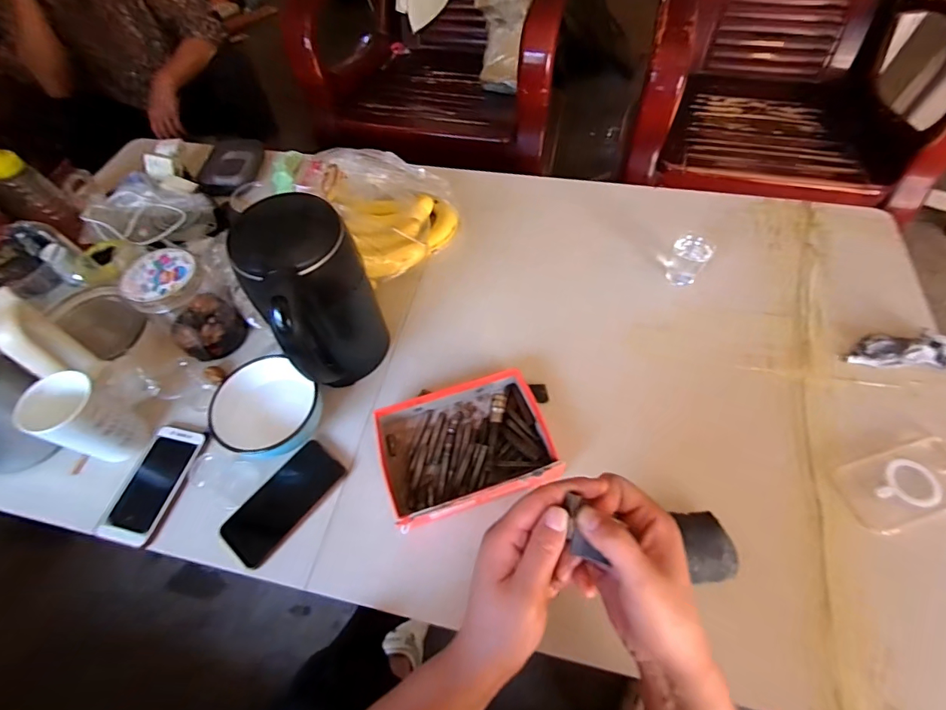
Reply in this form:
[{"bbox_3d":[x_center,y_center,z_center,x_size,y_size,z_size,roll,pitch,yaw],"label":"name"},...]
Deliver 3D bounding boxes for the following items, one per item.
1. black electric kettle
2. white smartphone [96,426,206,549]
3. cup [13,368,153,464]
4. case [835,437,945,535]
[{"bbox_3d":[-0.186,-0.059,0.579,0.133,0.242,0.150,-29,60,-14],"label":"black electric kettle"},{"bbox_3d":[-0.431,0.172,0.600,0.081,0.012,0.153,9,59,10],"label":"white smartphone"},{"bbox_3d":[-0.499,0.083,0.577,0.078,0.122,0.072,-2,58,3],"label":"cup"},{"bbox_3d":[0.526,0.156,0.537,0.159,0.013,0.081,-16,58,-6],"label":"case"}]

